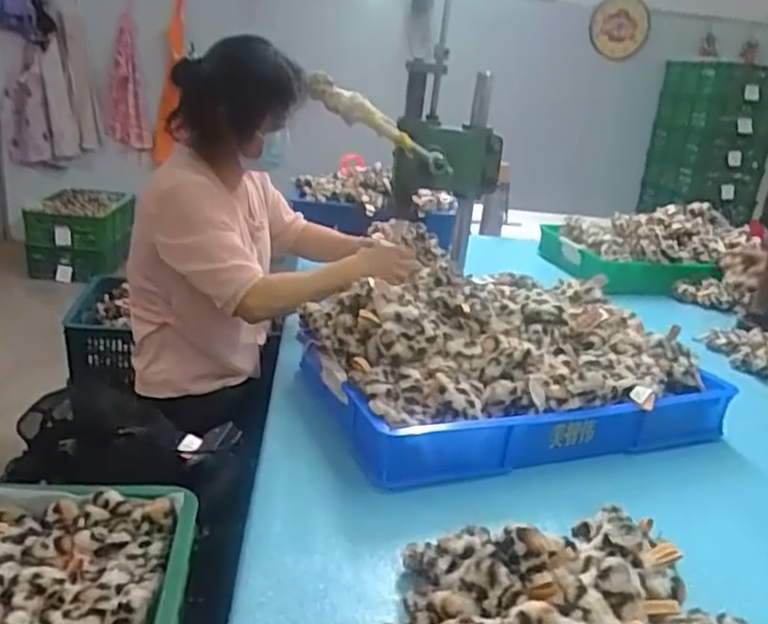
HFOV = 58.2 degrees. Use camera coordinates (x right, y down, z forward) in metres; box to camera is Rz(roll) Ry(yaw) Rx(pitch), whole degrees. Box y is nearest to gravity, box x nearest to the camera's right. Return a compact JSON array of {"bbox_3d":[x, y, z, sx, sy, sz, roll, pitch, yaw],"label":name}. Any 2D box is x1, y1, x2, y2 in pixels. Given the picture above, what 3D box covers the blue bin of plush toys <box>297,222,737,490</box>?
[{"bbox_3d":[0.186,0.069,1.004,0.543,0.163,0.341,-1,21,-22],"label":"blue bin of plush toys"}]

